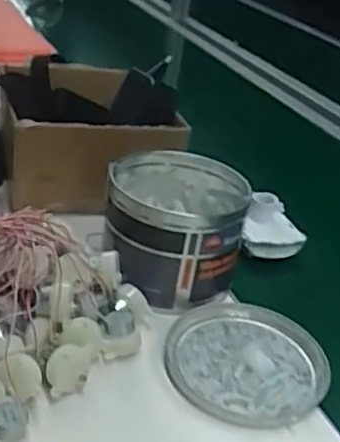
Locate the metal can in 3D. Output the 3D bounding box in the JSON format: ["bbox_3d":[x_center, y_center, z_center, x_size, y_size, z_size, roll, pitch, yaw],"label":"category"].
[{"bbox_3d":[0.004,0.008,0.571,0.126,0.103,0.136,6,29,-3],"label":"metal can"}]

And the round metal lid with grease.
[{"bbox_3d":[0.064,0.113,0.497,0.128,0.009,0.135,6,29,-3],"label":"round metal lid with grease"}]

